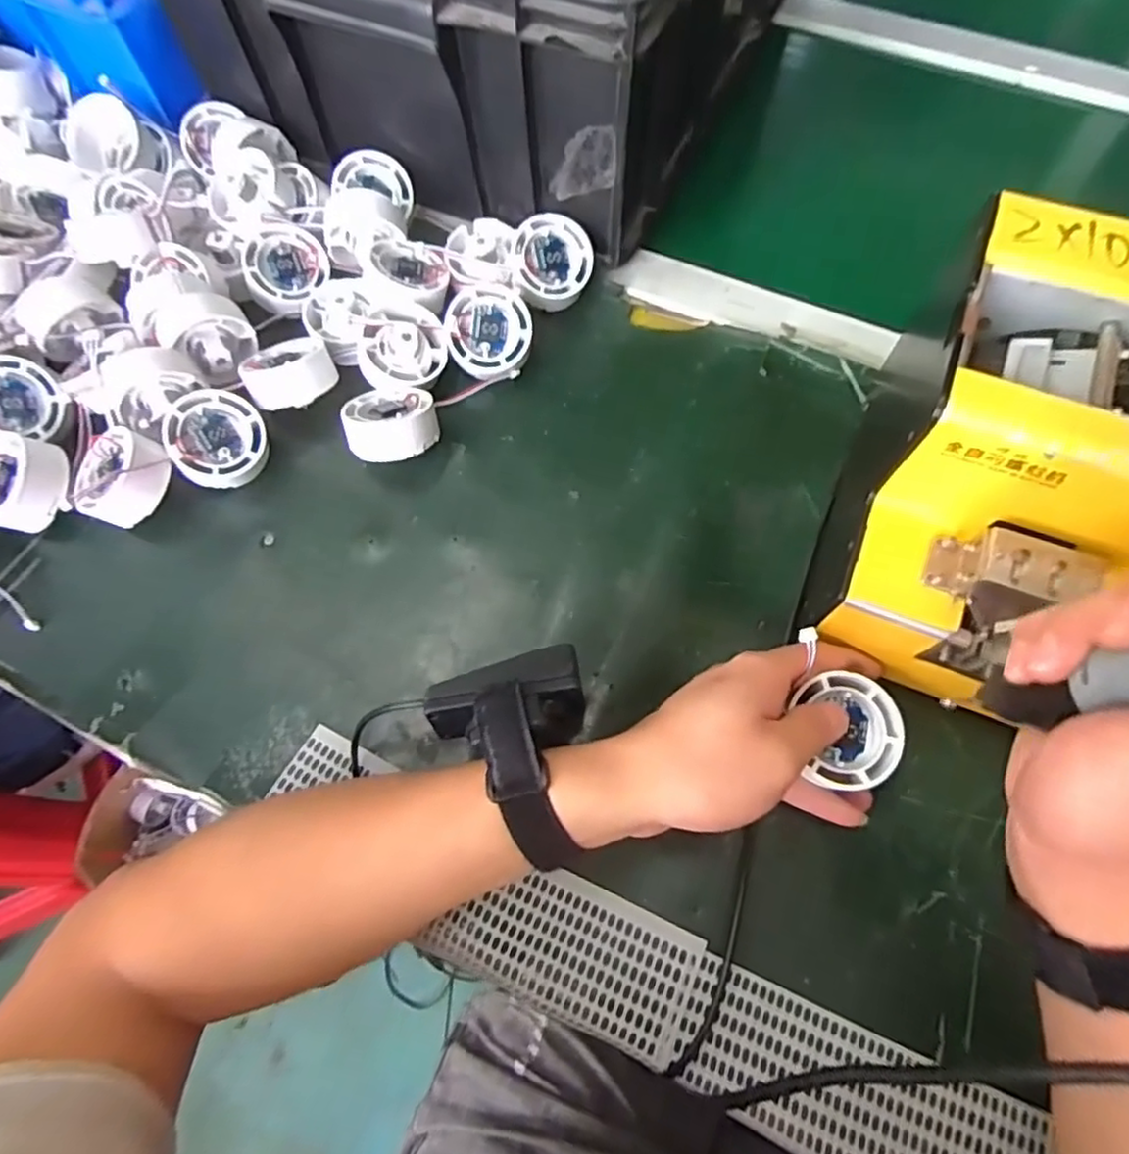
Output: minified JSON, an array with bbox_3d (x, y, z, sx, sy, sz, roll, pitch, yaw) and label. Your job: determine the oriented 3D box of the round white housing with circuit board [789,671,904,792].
[{"bbox_3d":[0.136,0.074,0.314,0.045,0.012,0.050,-6,68,0],"label":"round white housing with circuit board"}]

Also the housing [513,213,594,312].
[{"bbox_3d":[-0.008,-0.212,0.447,0.052,0.020,0.056,-1,94,-11],"label":"housing"}]

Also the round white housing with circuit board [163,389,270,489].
[{"bbox_3d":[-0.210,-0.083,0.402,0.055,0.017,0.055,1,86,-24],"label":"round white housing with circuit board"}]

